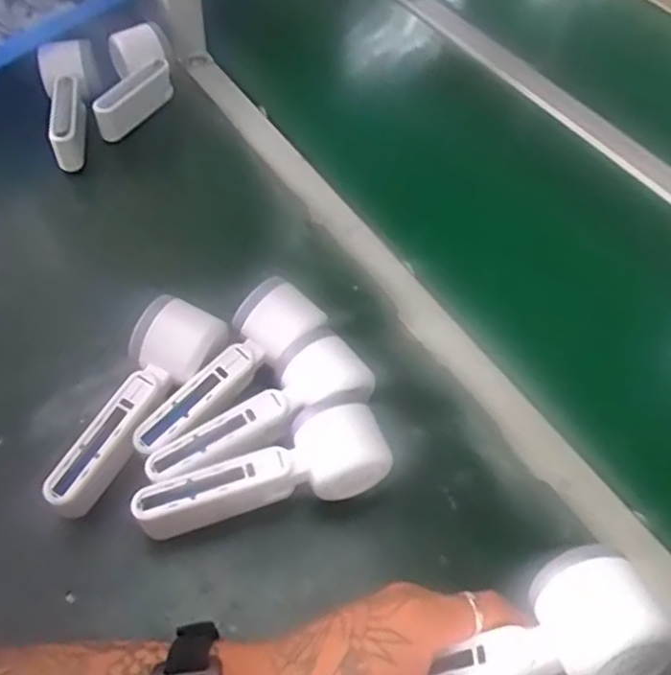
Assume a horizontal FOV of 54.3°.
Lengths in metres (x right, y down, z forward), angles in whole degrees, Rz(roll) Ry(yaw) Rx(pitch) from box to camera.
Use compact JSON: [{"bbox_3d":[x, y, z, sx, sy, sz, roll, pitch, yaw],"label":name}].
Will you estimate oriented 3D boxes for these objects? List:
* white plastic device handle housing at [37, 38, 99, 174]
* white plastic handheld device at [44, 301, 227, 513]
[{"bbox_3d":[-0.258,-0.227,0.624,0.046,0.039,0.141,-5,68,-5],"label":"white plastic device handle housing"},{"bbox_3d":[-0.137,0.049,0.450,0.056,0.059,0.160,23,54,13],"label":"white plastic handheld device"}]

